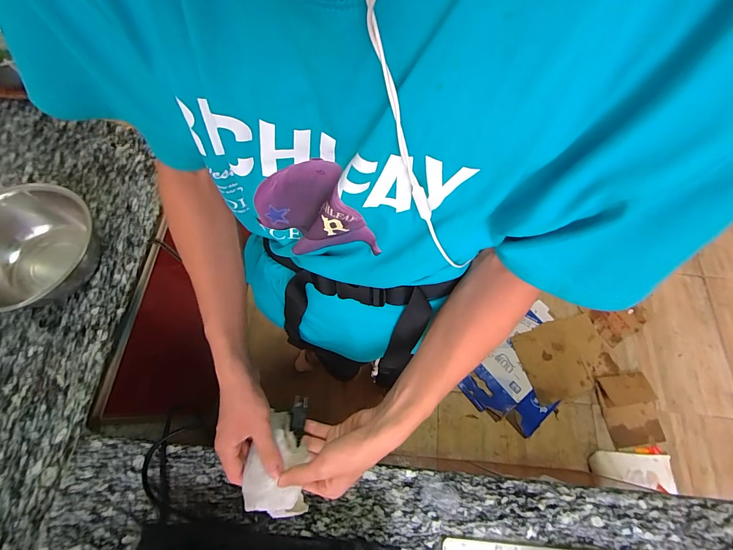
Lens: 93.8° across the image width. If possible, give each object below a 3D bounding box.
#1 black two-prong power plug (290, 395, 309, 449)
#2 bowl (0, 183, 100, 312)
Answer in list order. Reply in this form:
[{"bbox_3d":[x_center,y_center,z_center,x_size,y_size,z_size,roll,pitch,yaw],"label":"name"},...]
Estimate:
[{"bbox_3d":[-0.087,0.184,0.433,0.020,0.015,0.060,0,48,-1],"label":"black two-prong power plug"},{"bbox_3d":[-0.615,-0.036,0.637,0.228,0.095,0.234,0,69,-1],"label":"bowl"}]

